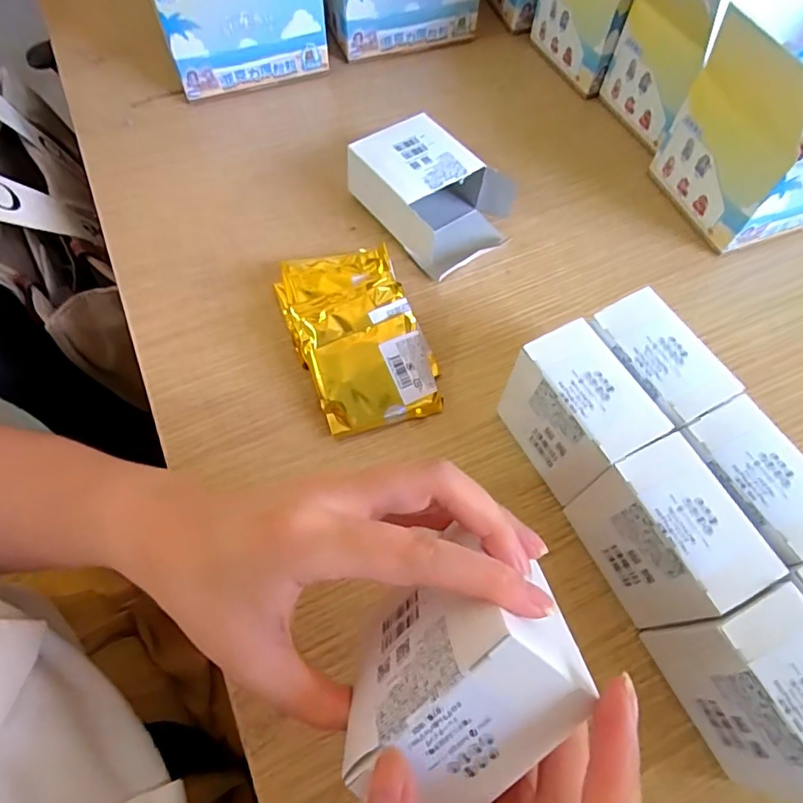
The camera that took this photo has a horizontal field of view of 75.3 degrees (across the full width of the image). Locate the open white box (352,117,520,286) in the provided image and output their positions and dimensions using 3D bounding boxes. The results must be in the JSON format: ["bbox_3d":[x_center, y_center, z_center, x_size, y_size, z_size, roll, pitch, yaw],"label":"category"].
[{"bbox_3d":[0.028,-0.165,0.409,0.100,0.050,0.119,-33,68,-17],"label":"open white box"}]

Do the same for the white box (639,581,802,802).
[{"bbox_3d":[0.162,0.133,0.238,0.046,0.079,0.075,-20,65,-12],"label":"white box"}]

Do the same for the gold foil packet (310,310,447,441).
[{"bbox_3d":[-0.016,-0.016,0.334,0.074,0.007,0.064,-16,88,-10],"label":"gold foil packet"}]

